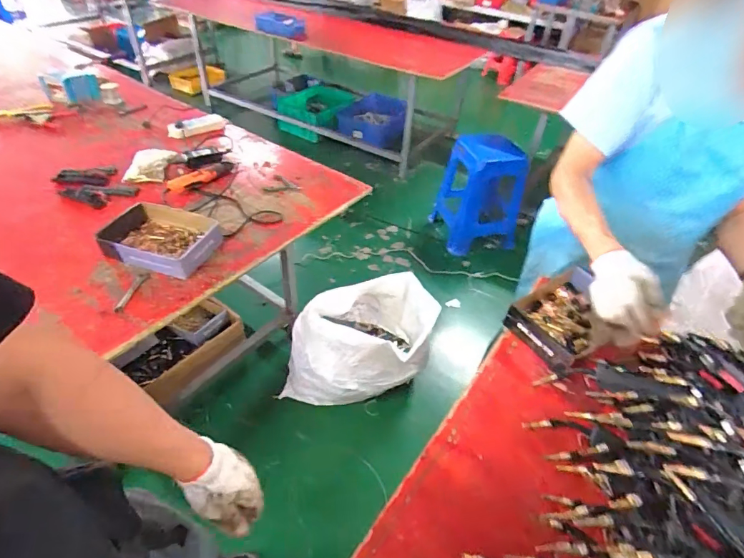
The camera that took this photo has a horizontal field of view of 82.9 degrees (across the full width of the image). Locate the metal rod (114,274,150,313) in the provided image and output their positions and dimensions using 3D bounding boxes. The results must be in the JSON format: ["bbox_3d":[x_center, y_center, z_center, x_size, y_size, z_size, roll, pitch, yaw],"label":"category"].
[{"bbox_3d":[-0.558,0.031,0.982,0.026,0.016,0.117,10,42,6],"label":"metal rod"}]

